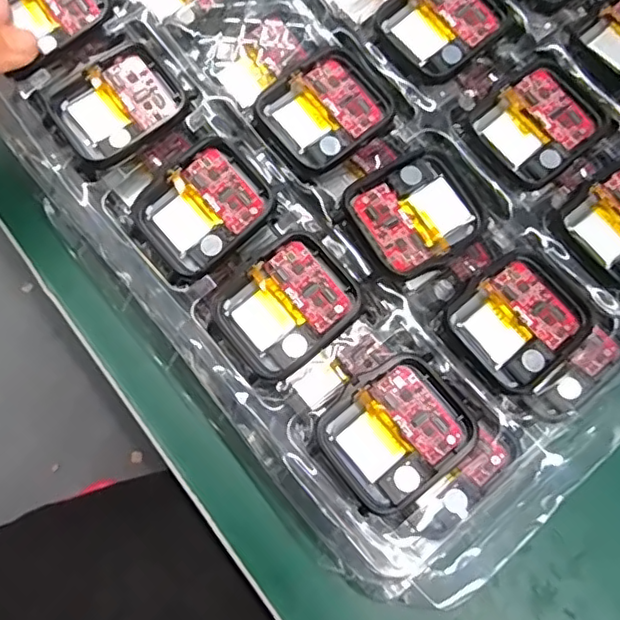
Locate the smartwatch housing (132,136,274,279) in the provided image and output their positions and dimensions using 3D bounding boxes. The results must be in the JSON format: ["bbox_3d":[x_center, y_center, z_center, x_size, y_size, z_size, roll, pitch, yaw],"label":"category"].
[{"bbox_3d":[-0.036,-0.035,0.201,0.041,0.006,0.037,-40,81,-13],"label":"smartwatch housing"}]

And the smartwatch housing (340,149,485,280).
[{"bbox_3d":[0.036,-0.032,0.200,0.041,0.005,0.039,-32,79,-11],"label":"smartwatch housing"}]

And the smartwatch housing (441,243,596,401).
[{"bbox_3d":[0.068,0.003,0.196,0.041,0.005,0.037,-39,81,-12],"label":"smartwatch housing"}]

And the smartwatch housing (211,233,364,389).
[{"bbox_3d":[-0.008,-0.001,0.191,0.045,0.009,0.037,-39,79,-12],"label":"smartwatch housing"}]

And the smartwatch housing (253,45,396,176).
[{"bbox_3d":[0.007,-0.071,0.213,0.045,0.007,0.037,-39,81,-12],"label":"smartwatch housing"}]

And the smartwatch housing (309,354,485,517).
[{"bbox_3d":[0.026,0.038,0.184,0.041,0.011,0.037,-36,78,-11],"label":"smartwatch housing"}]

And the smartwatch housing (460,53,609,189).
[{"bbox_3d":[0.081,-0.067,0.212,0.044,0.006,0.038,-38,81,-12],"label":"smartwatch housing"}]

